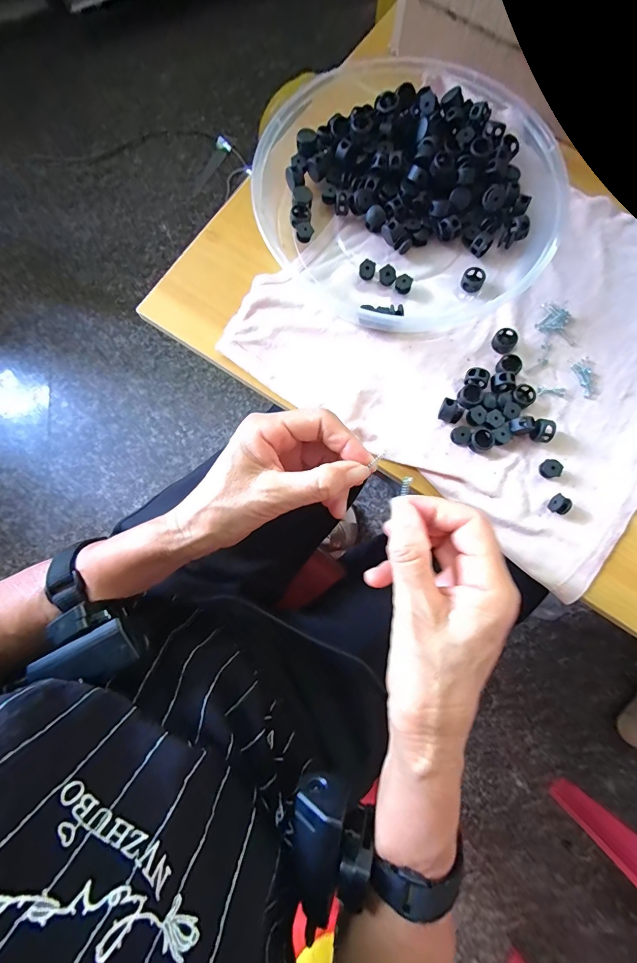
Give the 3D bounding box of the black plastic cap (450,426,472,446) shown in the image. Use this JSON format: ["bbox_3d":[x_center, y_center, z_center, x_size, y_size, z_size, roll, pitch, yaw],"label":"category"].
[{"bbox_3d":[0.106,-0.034,0.278,0.014,0.006,0.014,0,80,-1],"label":"black plastic cap"}]

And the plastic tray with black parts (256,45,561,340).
[{"bbox_3d":[0.075,-0.231,0.305,0.229,0.038,0.234,35,81,5],"label":"plastic tray with black parts"}]

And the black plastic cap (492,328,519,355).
[{"bbox_3d":[0.146,-0.110,0.293,0.017,0.008,0.019,25,80,3],"label":"black plastic cap"}]

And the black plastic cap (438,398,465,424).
[{"bbox_3d":[0.099,-0.051,0.279,0.018,0.013,0.014,23,80,3],"label":"black plastic cap"}]

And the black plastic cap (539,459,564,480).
[{"bbox_3d":[0.170,-0.009,0.275,0.012,0.010,0.012,0,80,-1],"label":"black plastic cap"}]

